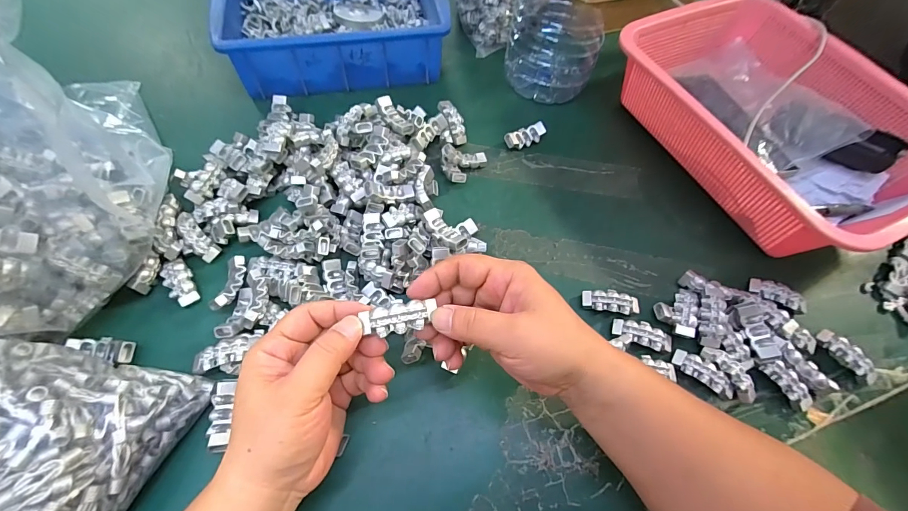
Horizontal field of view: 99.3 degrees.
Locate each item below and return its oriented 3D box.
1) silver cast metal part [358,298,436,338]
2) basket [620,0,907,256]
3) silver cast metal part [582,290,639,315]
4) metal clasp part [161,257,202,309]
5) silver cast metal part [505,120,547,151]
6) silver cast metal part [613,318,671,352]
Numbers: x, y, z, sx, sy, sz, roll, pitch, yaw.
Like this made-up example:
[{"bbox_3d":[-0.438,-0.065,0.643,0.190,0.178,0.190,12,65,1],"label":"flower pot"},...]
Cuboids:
[{"bbox_3d":[-0.033,0.038,0.239,0.044,0.008,0.017,-10,63,-11],"label":"silver cast metal part"},{"bbox_3d":[0.322,-0.138,0.401,0.204,0.088,0.292,-23,66,-15],"label":"basket"},{"bbox_3d":[0.137,0.041,0.336,0.047,0.013,0.018,11,62,2],"label":"silver cast metal part"},{"bbox_3d":[-0.230,0.023,0.325,0.020,0.014,0.043,-34,69,-19],"label":"metal clasp part"},{"bbox_3d":[0.078,-0.131,0.426,0.045,0.018,0.018,-24,66,-15],"label":"silver cast metal part"},{"bbox_3d":[0.158,0.066,0.321,0.048,0.010,0.019,23,63,9],"label":"silver cast metal part"}]

